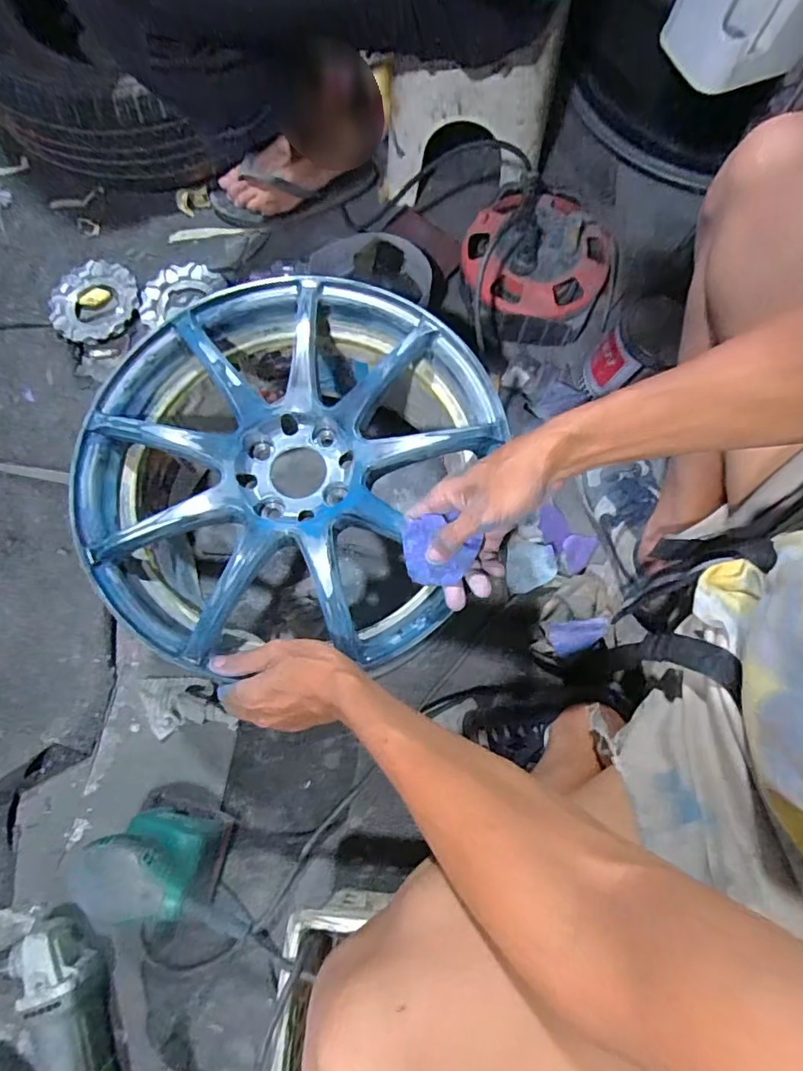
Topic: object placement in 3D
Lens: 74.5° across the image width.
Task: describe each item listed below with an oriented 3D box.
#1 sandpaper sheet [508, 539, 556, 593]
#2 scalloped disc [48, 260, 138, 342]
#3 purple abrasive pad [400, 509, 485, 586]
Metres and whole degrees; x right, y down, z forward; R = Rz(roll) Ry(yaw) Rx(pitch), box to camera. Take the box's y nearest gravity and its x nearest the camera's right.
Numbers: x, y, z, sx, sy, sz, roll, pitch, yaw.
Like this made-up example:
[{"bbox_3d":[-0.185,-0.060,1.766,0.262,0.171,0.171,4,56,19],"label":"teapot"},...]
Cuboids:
[{"bbox_3d":[0.167,0.041,0.677,0.065,0.004,0.067,7,74,-3],"label":"sandpaper sheet"},{"bbox_3d":[-0.454,-0.346,0.782,0.125,0.019,0.127,0,76,0],"label":"scalloped disc"},{"bbox_3d":[0.032,0.013,0.438,0.059,0.006,0.056,-5,100,3],"label":"purple abrasive pad"}]

